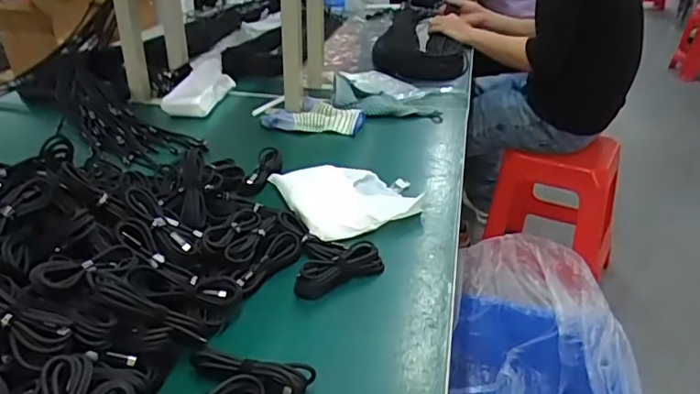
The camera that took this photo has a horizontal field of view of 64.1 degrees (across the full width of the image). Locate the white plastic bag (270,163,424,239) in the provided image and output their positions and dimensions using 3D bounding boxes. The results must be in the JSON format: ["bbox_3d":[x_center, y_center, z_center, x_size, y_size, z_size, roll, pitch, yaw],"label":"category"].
[{"bbox_3d":[0.005,-0.011,0.785,0.193,0.033,0.171,-10,31,-18],"label":"white plastic bag"}]

